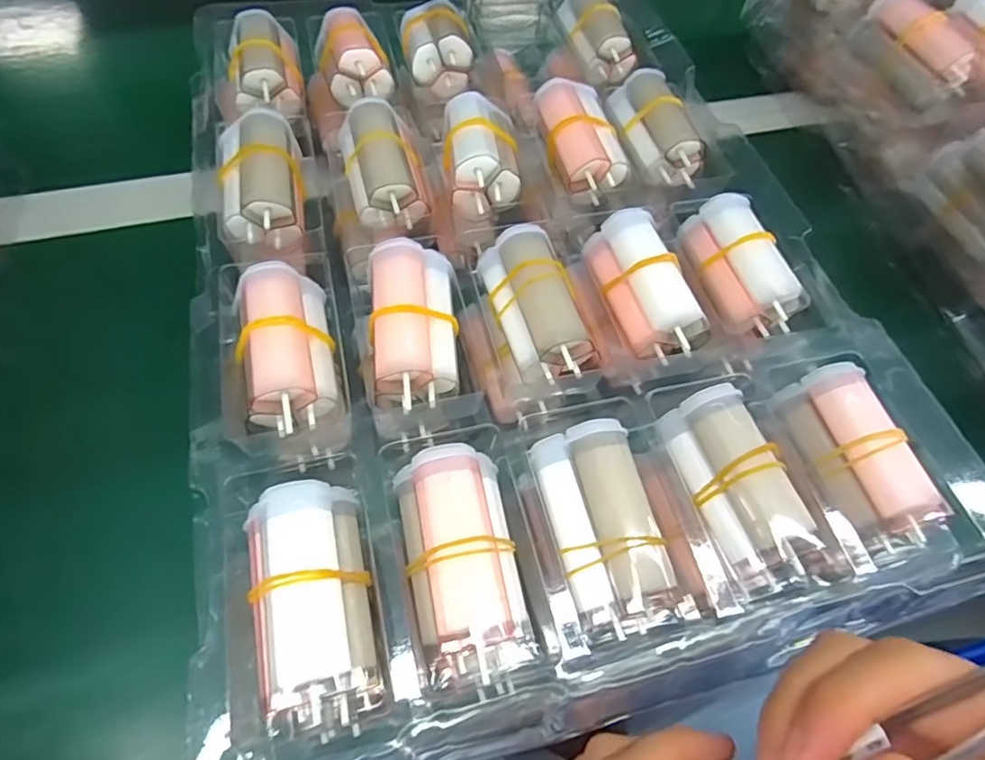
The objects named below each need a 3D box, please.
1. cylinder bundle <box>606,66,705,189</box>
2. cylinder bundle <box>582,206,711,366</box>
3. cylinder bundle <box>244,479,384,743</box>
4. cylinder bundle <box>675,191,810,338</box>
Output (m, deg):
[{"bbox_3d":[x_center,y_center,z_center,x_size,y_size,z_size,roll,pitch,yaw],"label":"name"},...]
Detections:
[{"bbox_3d":[0.087,-0.138,0.314,0.035,0.024,0.067,-15,61,-12],"label":"cylinder bundle"},{"bbox_3d":[0.067,-0.042,0.257,0.030,0.026,0.068,-18,61,-13],"label":"cylinder bundle"},{"bbox_3d":[-0.056,0.071,0.185,0.031,0.027,0.073,-11,60,-10],"label":"cylinder bundle"},{"bbox_3d":[0.112,-0.054,0.264,0.031,0.022,0.066,-8,60,-8],"label":"cylinder bundle"}]

